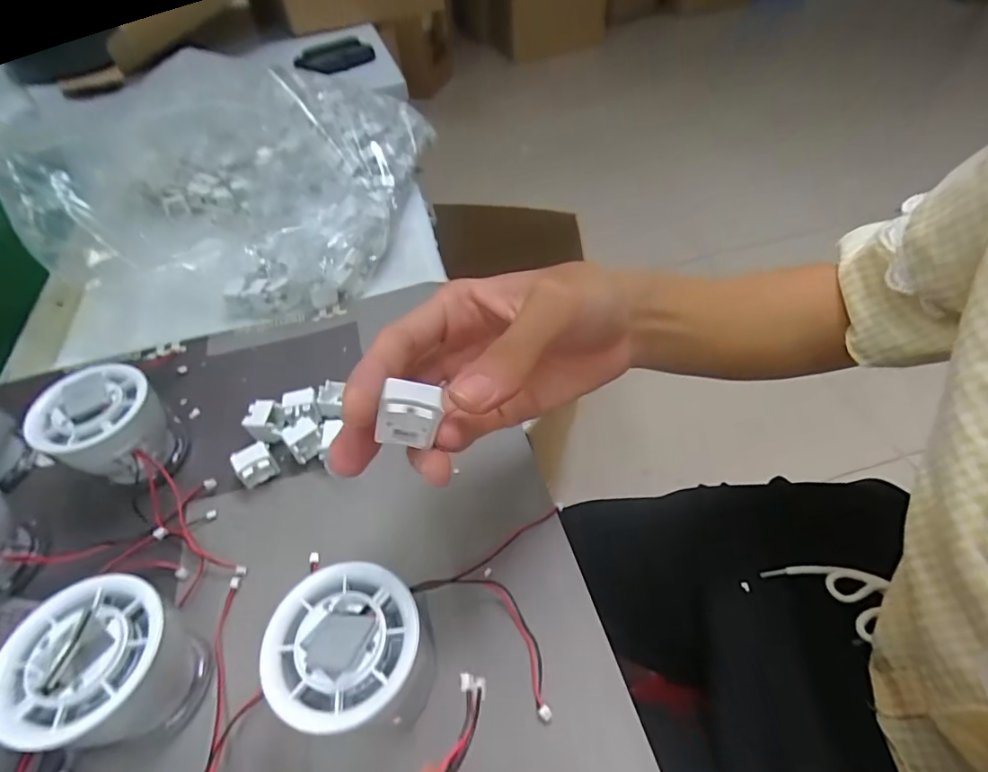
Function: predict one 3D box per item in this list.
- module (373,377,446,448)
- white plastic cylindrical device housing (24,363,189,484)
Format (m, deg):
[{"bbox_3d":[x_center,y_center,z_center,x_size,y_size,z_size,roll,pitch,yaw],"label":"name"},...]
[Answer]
[{"bbox_3d":[-0.028,0.009,0.170,0.020,0.017,0.016,2,49,4],"label":"module"},{"bbox_3d":[-0.212,0.028,0.285,0.056,0.056,0.055,-2,49,3],"label":"white plastic cylindrical device housing"}]

